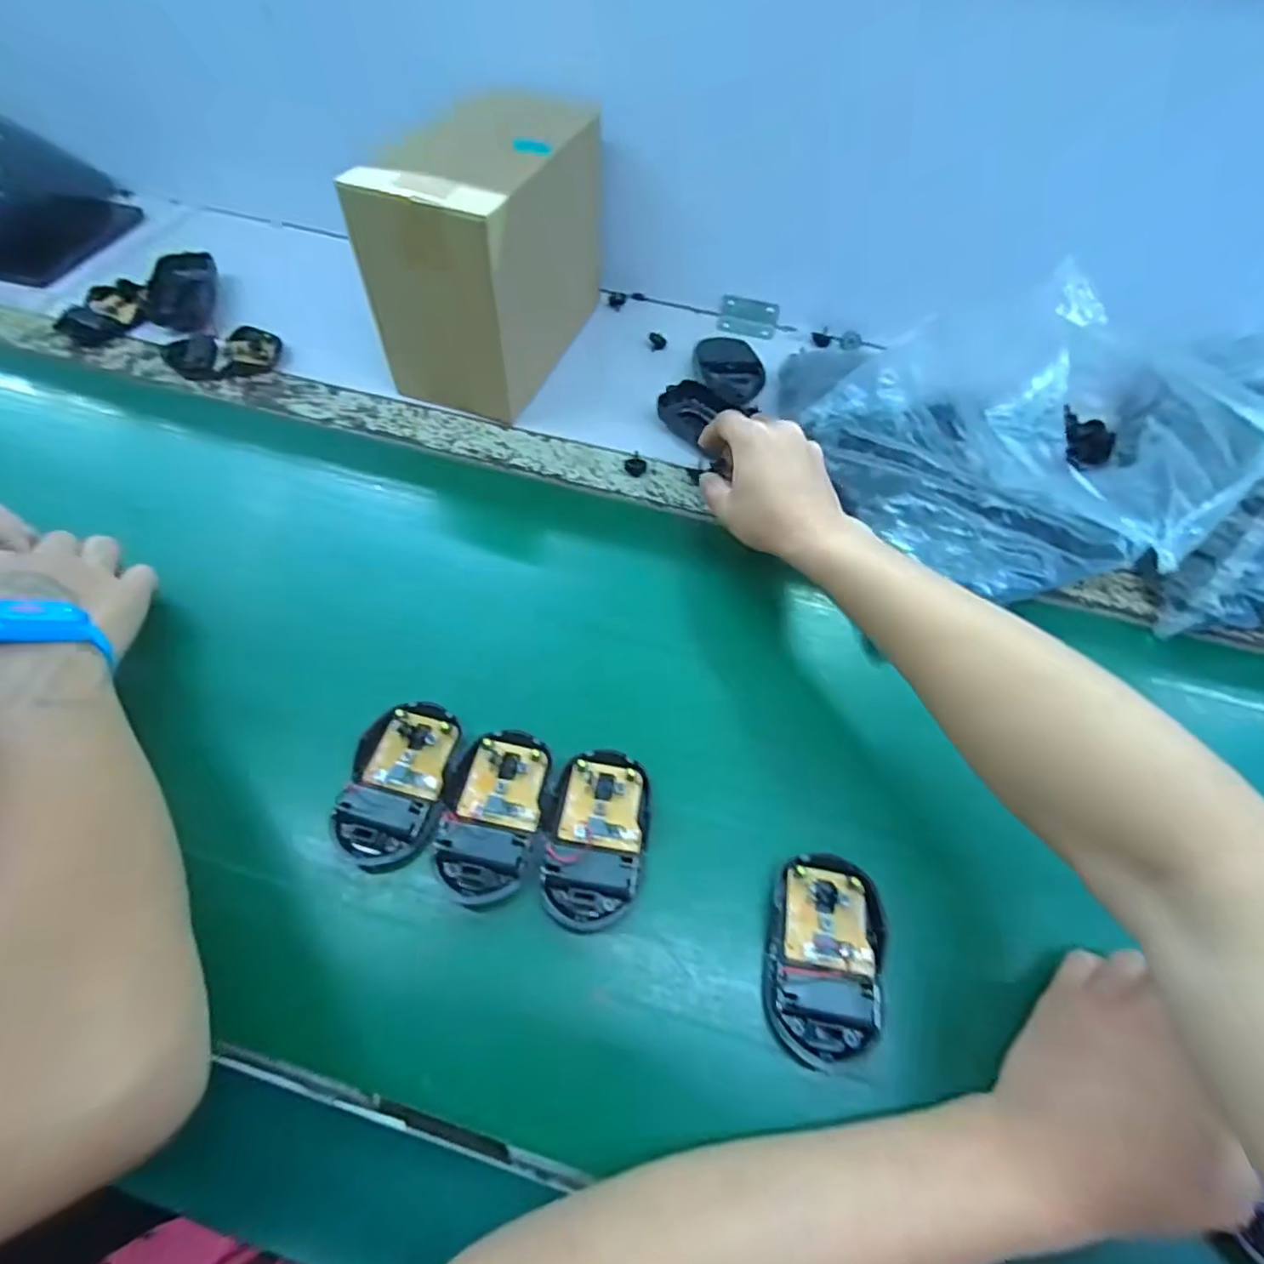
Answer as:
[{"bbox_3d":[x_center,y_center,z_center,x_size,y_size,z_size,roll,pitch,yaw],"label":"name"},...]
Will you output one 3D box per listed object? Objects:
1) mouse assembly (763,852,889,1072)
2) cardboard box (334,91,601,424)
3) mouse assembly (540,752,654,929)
[{"bbox_3d":[0.102,0.171,0.315,0.057,0.018,0.096,14,58,6],"label":"mouse assembly"},{"bbox_3d":[-0.124,-0.332,0.519,0.131,0.165,0.237,18,58,8],"label":"cardboard box"},{"bbox_3d":[-0.019,0.118,0.343,0.054,0.022,0.096,9,57,3],"label":"mouse assembly"}]

